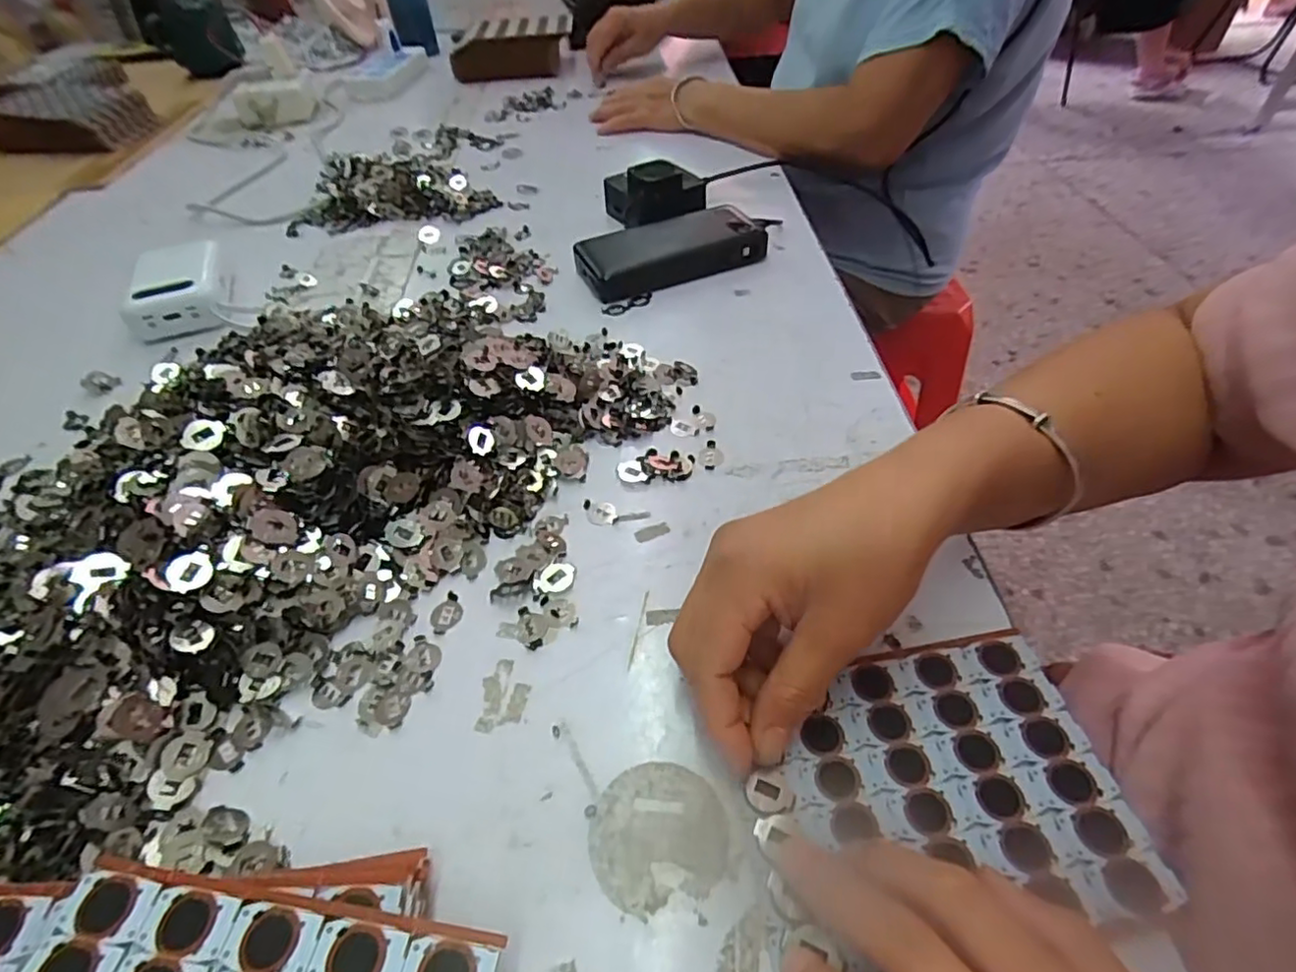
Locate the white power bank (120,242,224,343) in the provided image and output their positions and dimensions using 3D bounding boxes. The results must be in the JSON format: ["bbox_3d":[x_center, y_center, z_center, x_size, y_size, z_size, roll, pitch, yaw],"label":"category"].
[{"bbox_3d":[-0.391,-0.163,0.527,0.064,0.034,0.098,-18,49,-12],"label":"white power bank"}]

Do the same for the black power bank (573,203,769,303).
[{"bbox_3d":[0.022,-0.208,0.555,0.165,0.030,0.074,-18,49,-12],"label":"black power bank"}]

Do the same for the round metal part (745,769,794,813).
[{"bbox_3d":[0.049,0.123,0.256,0.018,0.004,0.016,-8,48,-4],"label":"round metal part"}]

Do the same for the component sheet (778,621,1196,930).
[{"bbox_3d":[0.122,0.118,0.259,0.122,0.004,0.110,-9,48,-4],"label":"component sheet"}]

